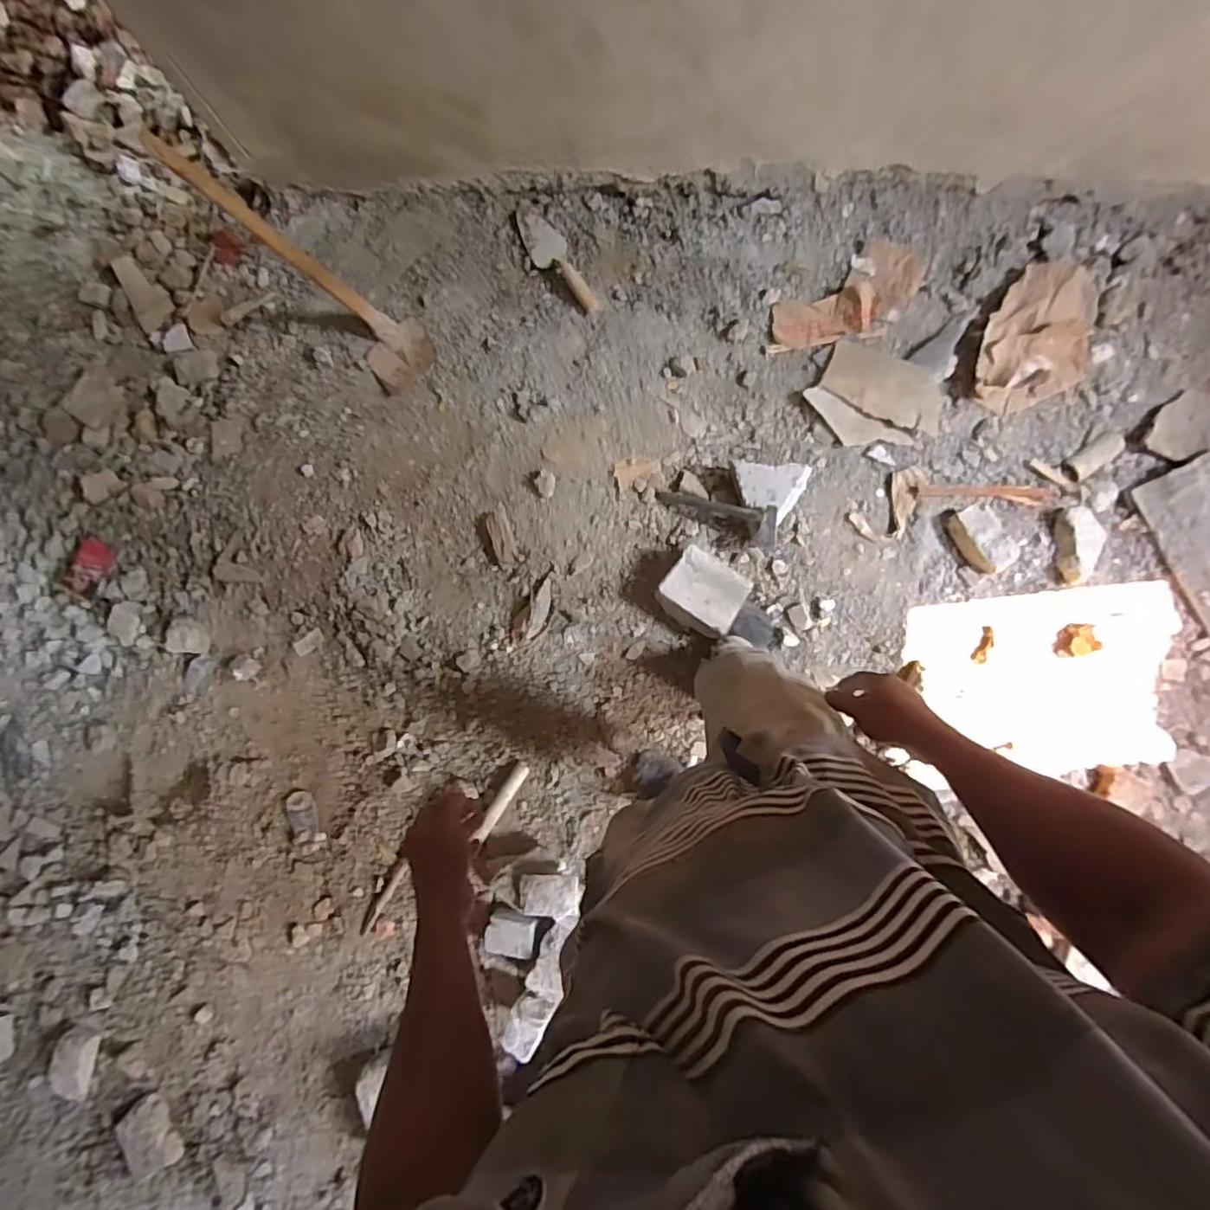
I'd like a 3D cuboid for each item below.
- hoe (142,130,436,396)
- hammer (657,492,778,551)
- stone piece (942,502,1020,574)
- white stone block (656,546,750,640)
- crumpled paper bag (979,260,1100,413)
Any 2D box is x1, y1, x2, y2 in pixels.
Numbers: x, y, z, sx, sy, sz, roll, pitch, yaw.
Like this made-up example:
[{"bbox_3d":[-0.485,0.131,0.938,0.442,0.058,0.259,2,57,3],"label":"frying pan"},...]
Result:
[{"bbox_3d":[-0.558,-0.672,1.196,0.169,0.589,0.211,-40,82,1],"label":"hoe"},{"bbox_3d":[0.248,-0.194,1.284,0.282,0.092,0.080,23,87,27],"label":"hammer"},{"bbox_3d":[0.763,-0.139,1.189,0.105,0.055,0.153,-27,82,3],"label":"stone piece"},{"bbox_3d":[0.208,-0.024,1.244,0.173,0.077,0.147,29,88,8],"label":"white stone block"},{"bbox_3d":[0.911,-0.557,1.240,0.225,0.036,0.335,17,86,8],"label":"crumpled paper bag"}]

